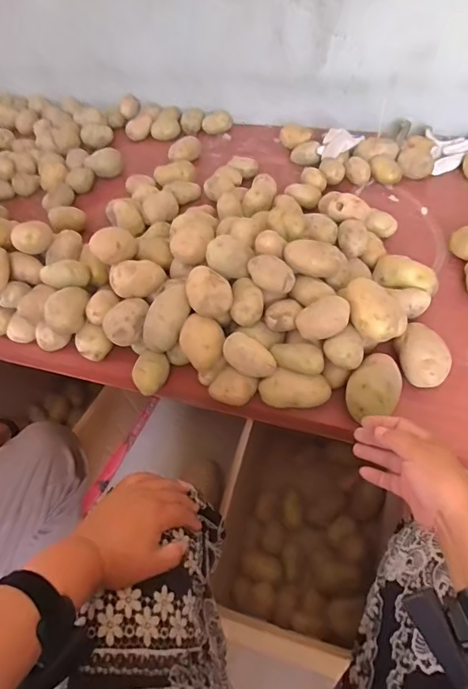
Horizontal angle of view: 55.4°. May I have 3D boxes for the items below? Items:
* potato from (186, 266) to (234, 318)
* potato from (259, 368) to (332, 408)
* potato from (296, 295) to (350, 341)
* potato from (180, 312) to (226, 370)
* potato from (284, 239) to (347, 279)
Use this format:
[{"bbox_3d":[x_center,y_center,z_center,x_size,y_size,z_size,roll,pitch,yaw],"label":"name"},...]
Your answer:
[{"bbox_3d":[-0.035,-0.074,0.623,0.060,0.044,0.061,-2,53,3],"label":"potato"},{"bbox_3d":[0.083,0.061,0.611,0.095,0.035,0.040,4,54,8],"label":"potato"},{"bbox_3d":[0.119,-0.037,0.605,0.072,0.052,0.038,-30,22,-8],"label":"potato"},{"bbox_3d":[-0.045,-0.002,0.637,0.058,0.051,0.063,-20,54,-10],"label":"potato"},{"bbox_3d":[0.122,-0.125,0.660,0.092,0.049,0.047,2,53,6],"label":"potato"}]

